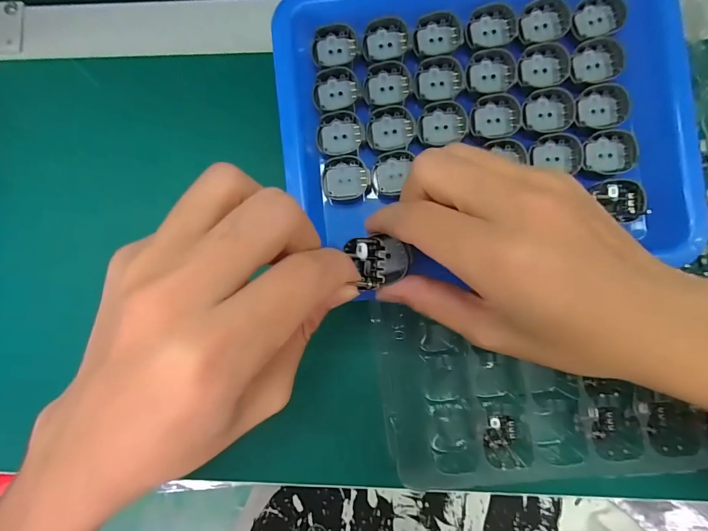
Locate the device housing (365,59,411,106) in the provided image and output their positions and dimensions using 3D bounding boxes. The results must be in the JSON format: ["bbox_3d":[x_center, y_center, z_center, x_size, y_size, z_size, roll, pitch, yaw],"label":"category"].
[{"bbox_3d":[0.020,-0.106,0.219,0.026,0.007,0.022,-7,86,4],"label":"device housing"}]

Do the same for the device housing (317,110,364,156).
[{"bbox_3d":[-0.008,-0.077,0.219,0.027,0.006,0.023,-5,87,4],"label":"device housing"}]

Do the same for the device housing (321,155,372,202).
[{"bbox_3d":[-0.005,-0.050,0.218,0.028,0.009,0.024,-1,87,4],"label":"device housing"}]

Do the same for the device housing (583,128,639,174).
[{"bbox_3d":[0.143,-0.064,0.211,0.027,0.007,0.024,-6,87,4],"label":"device housing"}]

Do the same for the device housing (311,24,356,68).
[{"bbox_3d":[-0.011,-0.129,0.221,0.025,0.006,0.024,0,87,4],"label":"device housing"}]

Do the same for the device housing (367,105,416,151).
[{"bbox_3d":[0.021,-0.080,0.217,0.027,0.006,0.022,-8,86,4],"label":"device housing"}]

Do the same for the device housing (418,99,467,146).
[{"bbox_3d":[0.051,-0.082,0.217,0.028,0.004,0.023,-9,86,4],"label":"device housing"}]

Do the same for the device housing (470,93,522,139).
[{"bbox_3d":[0.082,-0.086,0.216,0.028,0.004,0.024,-7,86,4],"label":"device housing"}]

